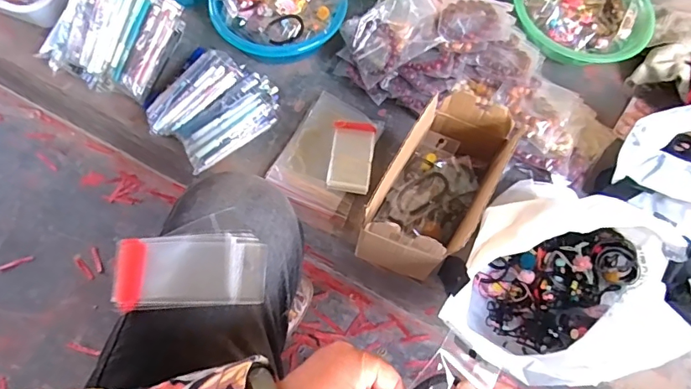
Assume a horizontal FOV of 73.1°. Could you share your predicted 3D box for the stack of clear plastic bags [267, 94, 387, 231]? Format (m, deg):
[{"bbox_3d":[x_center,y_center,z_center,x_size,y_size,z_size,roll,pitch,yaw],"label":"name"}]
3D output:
[{"bbox_3d":[-0.022,-0.061,0.735,0.139,0.019,0.187,27,67,10],"label":"stack of clear plastic bags"}]

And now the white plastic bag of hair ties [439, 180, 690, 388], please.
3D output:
[{"bbox_3d":[0.271,0.120,0.577,0.288,0.198,0.208,4,65,0],"label":"white plastic bag of hair ties"}]

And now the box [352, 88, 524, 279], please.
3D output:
[{"bbox_3d":[0.116,-0.009,0.615,0.103,0.153,0.213,28,67,10],"label":"box"}]

